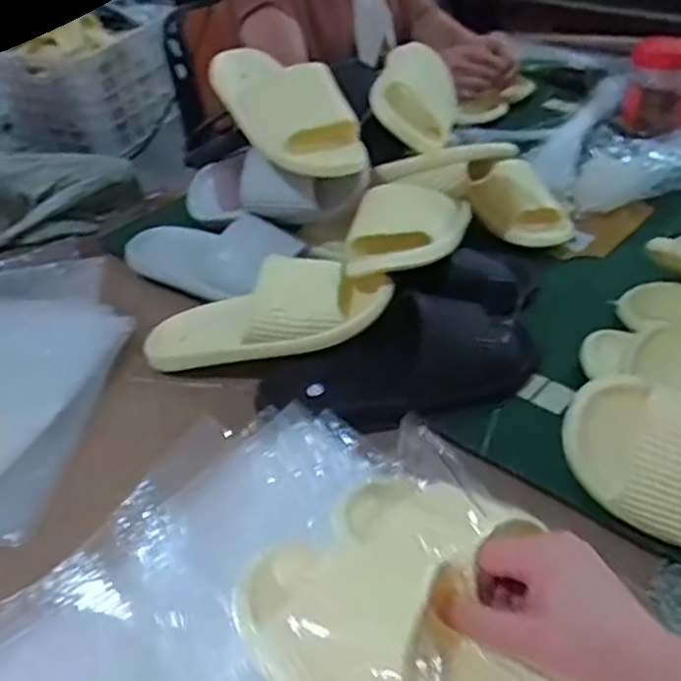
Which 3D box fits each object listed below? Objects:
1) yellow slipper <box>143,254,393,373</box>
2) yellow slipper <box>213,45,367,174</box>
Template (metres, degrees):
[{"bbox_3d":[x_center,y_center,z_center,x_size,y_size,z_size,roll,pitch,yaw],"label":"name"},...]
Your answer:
[{"bbox_3d":[-0.082,-0.026,0.721,0.262,0.066,0.099,-14,36,18],"label":"yellow slipper"},{"bbox_3d":[-0.071,-0.271,0.795,0.106,0.053,0.241,-31,64,-27],"label":"yellow slipper"}]

